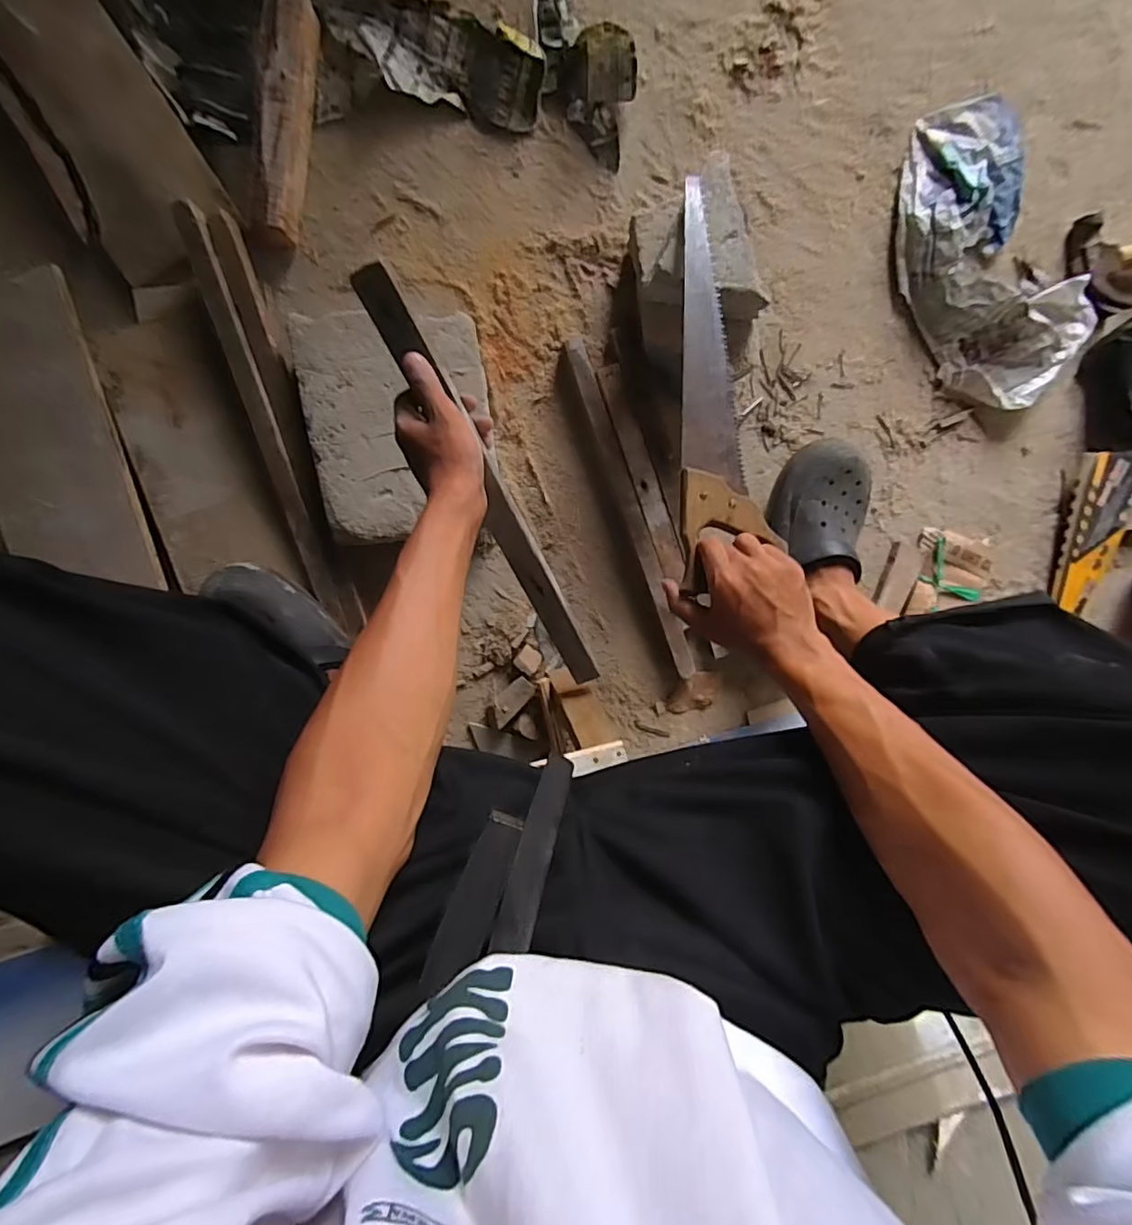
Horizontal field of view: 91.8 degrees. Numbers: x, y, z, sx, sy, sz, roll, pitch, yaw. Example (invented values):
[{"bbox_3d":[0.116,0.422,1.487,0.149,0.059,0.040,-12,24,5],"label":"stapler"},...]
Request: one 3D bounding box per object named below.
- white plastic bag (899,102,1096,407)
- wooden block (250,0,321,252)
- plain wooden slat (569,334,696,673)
[{"bbox_3d":[0.537,-0.450,0.702,0.195,0.056,0.376,-23,98,-3],"label":"white plastic bag"},{"bbox_3d":[-0.316,-0.543,0.608,0.051,0.045,0.251,9,95,-6],"label":"wooden block"},{"bbox_3d":[0.084,-0.122,0.704,0.031,0.035,0.434,-20,98,-3],"label":"plain wooden slat"}]

